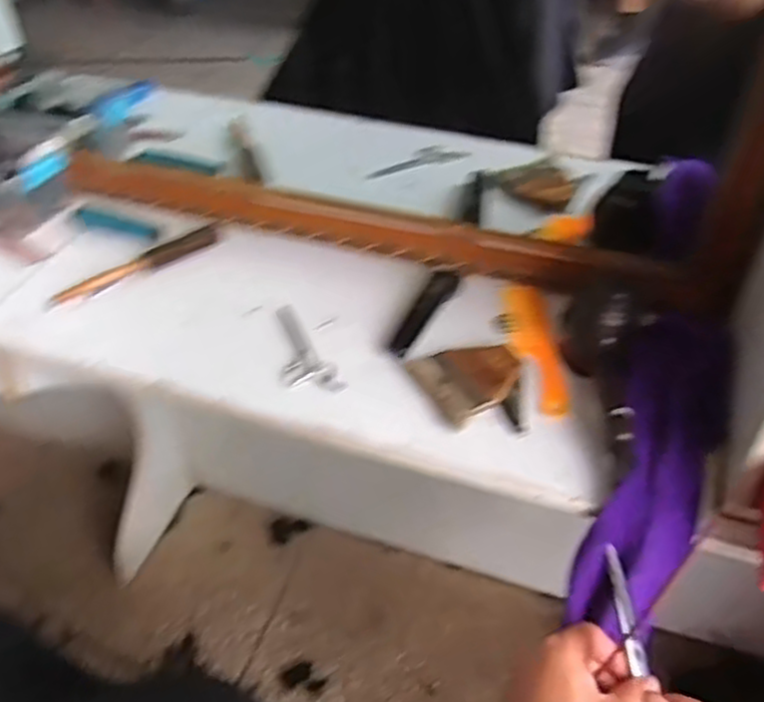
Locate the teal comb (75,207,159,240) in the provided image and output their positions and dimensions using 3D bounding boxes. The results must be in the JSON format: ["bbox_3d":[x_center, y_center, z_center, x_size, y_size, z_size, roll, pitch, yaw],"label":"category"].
[{"bbox_3d":[-0.404,-0.193,1.137,0.138,0.015,0.030,15,45,16],"label":"teal comb"}]

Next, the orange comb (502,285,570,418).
[{"bbox_3d":[0.192,-0.006,0.949,0.052,0.013,0.239,0,43,0],"label":"orange comb"}]

